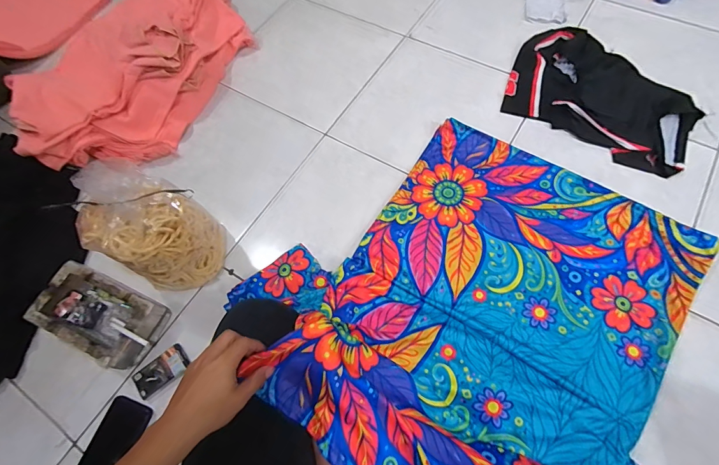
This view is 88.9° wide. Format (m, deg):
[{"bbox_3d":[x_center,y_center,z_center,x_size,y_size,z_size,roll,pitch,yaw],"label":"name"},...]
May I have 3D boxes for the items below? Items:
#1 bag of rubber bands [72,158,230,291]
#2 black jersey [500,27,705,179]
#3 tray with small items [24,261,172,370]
[{"bbox_3d":[-0.370,0.000,0.675,0.161,0.239,0.159,18,67,13],"label":"bag of rubber bands"},{"bbox_3d":[0.580,-0.337,0.881,0.434,0.039,0.304,32,72,16],"label":"black jersey"},{"bbox_3d":[-0.503,0.158,0.711,0.229,0.083,0.129,21,68,14],"label":"tray with small items"}]

